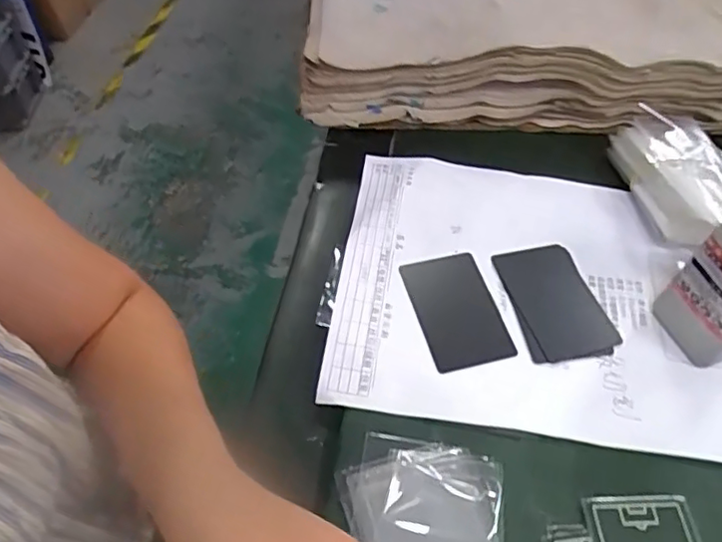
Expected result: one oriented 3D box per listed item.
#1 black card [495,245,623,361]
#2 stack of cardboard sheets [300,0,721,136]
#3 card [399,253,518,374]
[{"bbox_3d":[0.131,0.018,0.411,0.053,0.004,0.087,-13,55,-11],"label":"black card"},{"bbox_3d":[0.179,-0.239,0.554,0.444,0.088,0.273,3,54,0],"label":"stack of cardboard sheets"},{"bbox_3d":[0.063,0.026,0.404,0.054,0.004,0.084,-14,57,-9],"label":"card"}]

